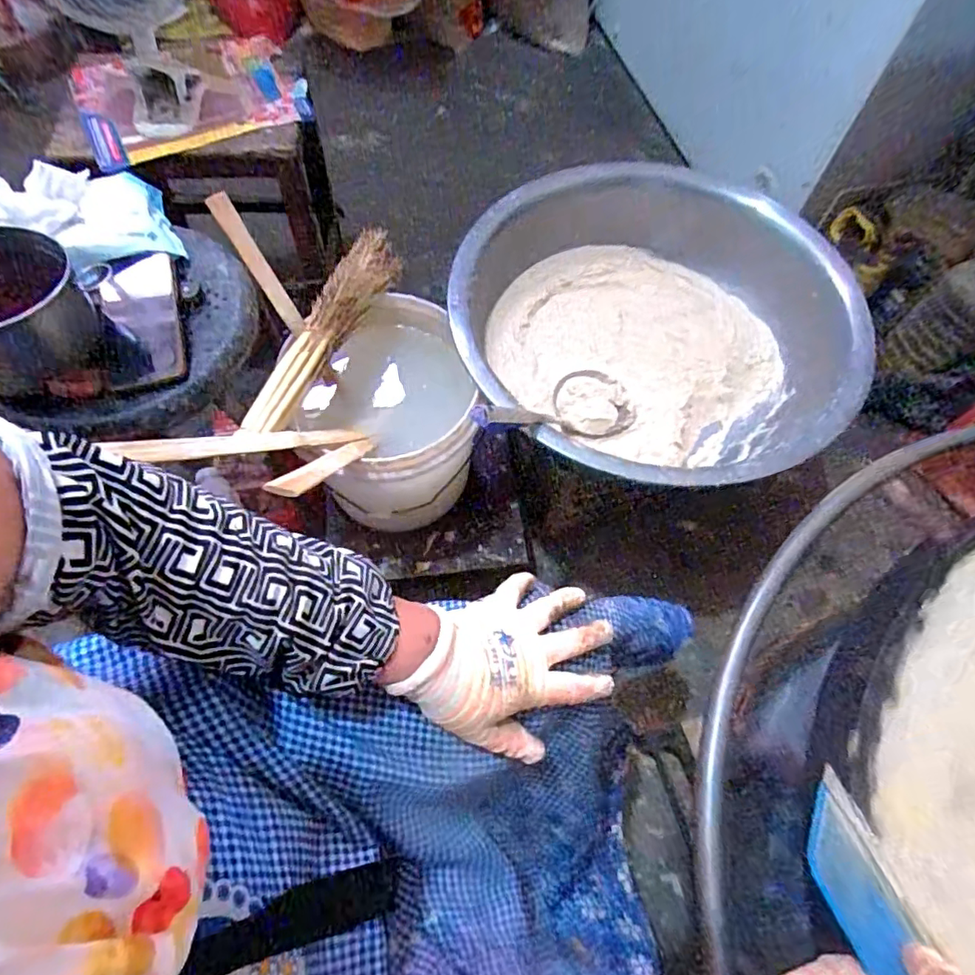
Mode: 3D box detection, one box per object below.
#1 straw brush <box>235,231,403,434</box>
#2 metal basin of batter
[{"bbox_3d":[-0.194,-0.197,0.707,0.055,0.032,0.321,23,65,8],"label":"straw brush"},{"bbox_3d":[0.238,-0.232,0.839,0.569,0.143,0.510,-29,69,-16],"label":"metal basin of batter"}]

